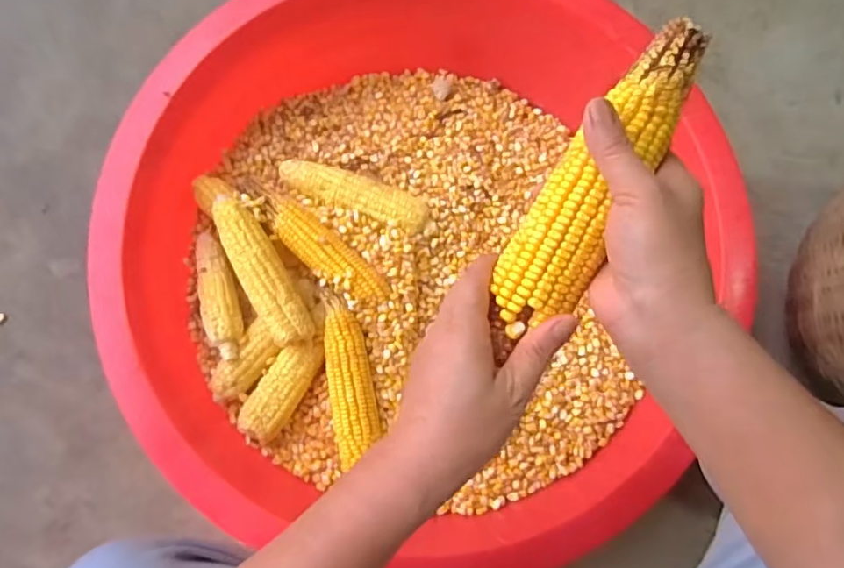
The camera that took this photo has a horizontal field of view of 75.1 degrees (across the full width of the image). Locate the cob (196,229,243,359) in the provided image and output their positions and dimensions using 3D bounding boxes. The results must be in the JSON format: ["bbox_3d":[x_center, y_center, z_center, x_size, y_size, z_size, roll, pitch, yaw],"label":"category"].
[{"bbox_3d":[-0.240,0.010,0.644,0.041,0.038,0.160,-18,79,-2],"label":"cob"}]

